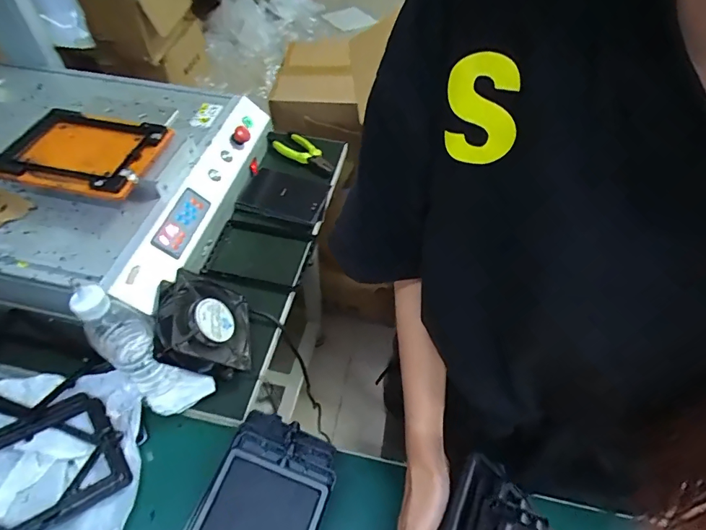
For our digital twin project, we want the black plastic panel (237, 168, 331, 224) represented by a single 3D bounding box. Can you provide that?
[{"bbox_3d":[-0.126,-0.132,0.803,0.152,0.023,0.097,17,53,10],"label":"black plastic panel"}]

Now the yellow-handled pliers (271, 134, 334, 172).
[{"bbox_3d":[-0.096,-0.228,0.877,0.136,0.032,0.049,34,58,22],"label":"yellow-handled pliers"}]

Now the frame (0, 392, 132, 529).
[{"bbox_3d":[-0.363,0.237,0.481,0.175,0.030,0.129,-22,64,-33],"label":"frame"}]

